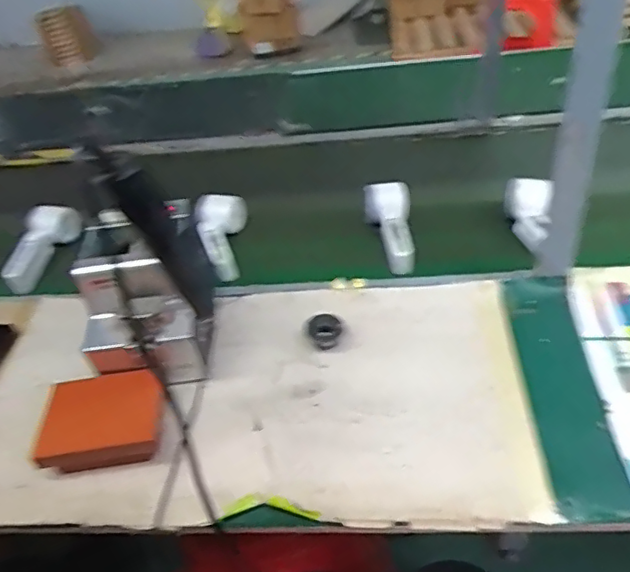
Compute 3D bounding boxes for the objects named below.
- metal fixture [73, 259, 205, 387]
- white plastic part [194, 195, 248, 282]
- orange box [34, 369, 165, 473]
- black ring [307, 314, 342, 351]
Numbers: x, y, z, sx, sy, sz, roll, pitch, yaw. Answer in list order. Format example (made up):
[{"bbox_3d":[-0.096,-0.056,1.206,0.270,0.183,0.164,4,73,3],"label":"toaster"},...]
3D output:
[{"bbox_3d":[-0.203,0.046,0.695,0.134,0.136,0.079,-2,41,7],"label":"metal fixture"},{"bbox_3d":[-0.142,-0.074,0.910,0.073,0.061,0.164,-9,53,-1],"label":"white plastic part"},{"bbox_3d":[-0.233,0.148,0.666,0.132,0.036,0.104,-8,40,-1],"label":"orange box"},{"bbox_3d":[0.012,0.054,0.731,0.038,0.018,0.046,-22,42,-16],"label":"black ring"}]

